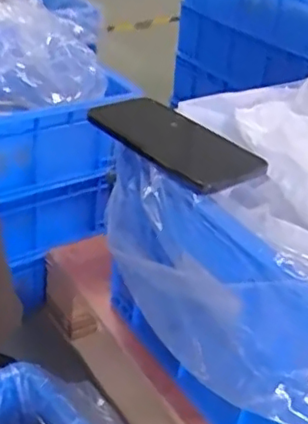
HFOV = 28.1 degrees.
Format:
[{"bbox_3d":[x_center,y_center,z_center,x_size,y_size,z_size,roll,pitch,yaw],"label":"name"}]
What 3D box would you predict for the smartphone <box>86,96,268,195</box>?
[{"bbox_3d":[0.017,-0.061,0.525,0.076,0.012,0.153,-22,43,-37],"label":"smartphone"}]

